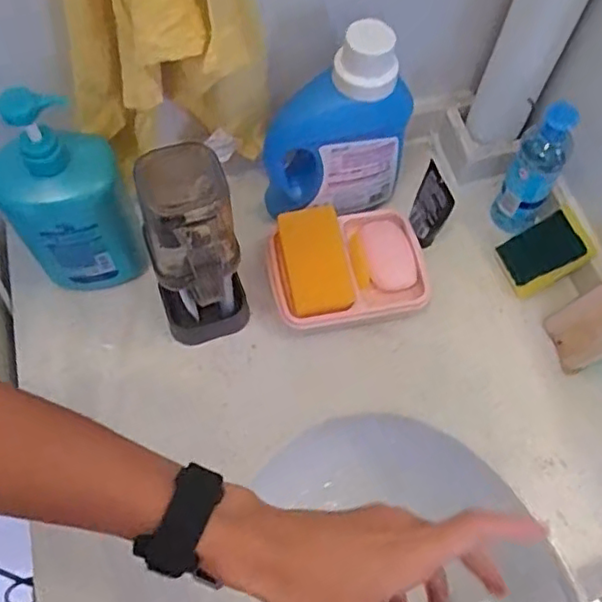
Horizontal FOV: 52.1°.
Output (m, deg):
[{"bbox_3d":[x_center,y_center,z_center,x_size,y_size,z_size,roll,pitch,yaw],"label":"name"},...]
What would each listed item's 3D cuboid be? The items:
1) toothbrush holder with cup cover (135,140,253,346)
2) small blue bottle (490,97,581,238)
[{"bbox_3d":[-0.090,-0.030,0.529,0.084,0.227,0.072,-20,67,-9],"label":"toothbrush holder with cup cover"},{"bbox_3d":[0.235,-0.128,0.619,0.053,0.157,0.049,31,70,13],"label":"small blue bottle"}]

